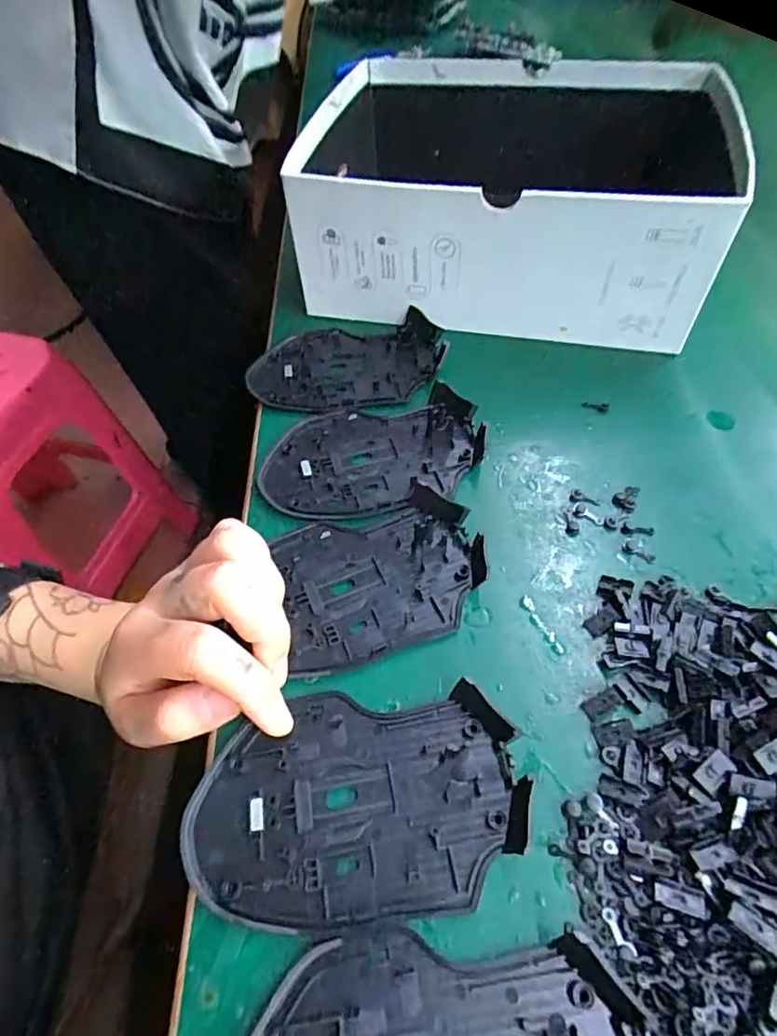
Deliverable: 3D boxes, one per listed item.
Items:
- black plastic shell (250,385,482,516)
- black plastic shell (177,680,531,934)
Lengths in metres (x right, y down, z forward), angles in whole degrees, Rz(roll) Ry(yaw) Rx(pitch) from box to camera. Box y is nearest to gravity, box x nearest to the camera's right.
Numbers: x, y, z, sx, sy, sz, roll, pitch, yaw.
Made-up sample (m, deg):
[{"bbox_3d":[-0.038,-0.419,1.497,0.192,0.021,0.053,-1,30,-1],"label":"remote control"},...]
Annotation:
[{"bbox_3d":[-0.009,-0.035,0.287,0.114,0.013,0.072,-7,54,-4],"label":"black plastic shell"},{"bbox_3d":[-0.012,0.098,0.192,0.113,0.012,0.071,0,53,1],"label":"black plastic shell"}]

